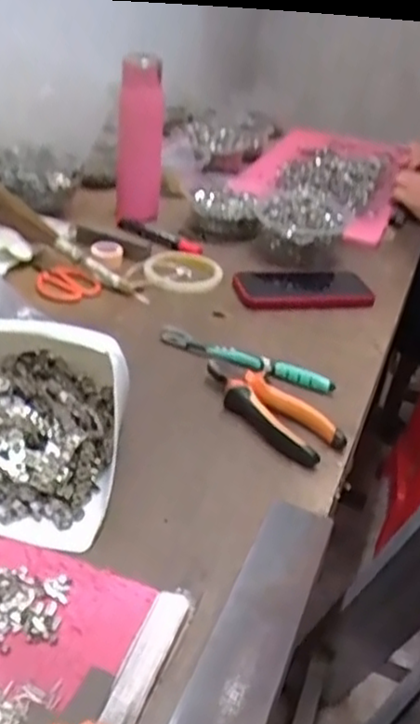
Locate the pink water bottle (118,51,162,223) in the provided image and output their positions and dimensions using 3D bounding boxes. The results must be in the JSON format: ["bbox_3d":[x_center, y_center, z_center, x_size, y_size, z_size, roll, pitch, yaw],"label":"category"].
[{"bbox_3d":[-0.097,-0.309,0.970,0.061,0.218,0.048,4,32,-6],"label":"pink water bottle"}]

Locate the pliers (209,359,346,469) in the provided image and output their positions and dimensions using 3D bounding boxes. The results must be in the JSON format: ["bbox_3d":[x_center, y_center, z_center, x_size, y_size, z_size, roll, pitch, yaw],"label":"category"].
[{"bbox_3d":[0.053,0.039,0.640,0.051,0.022,0.152,-20,42,-36],"label":"pliers"}]

